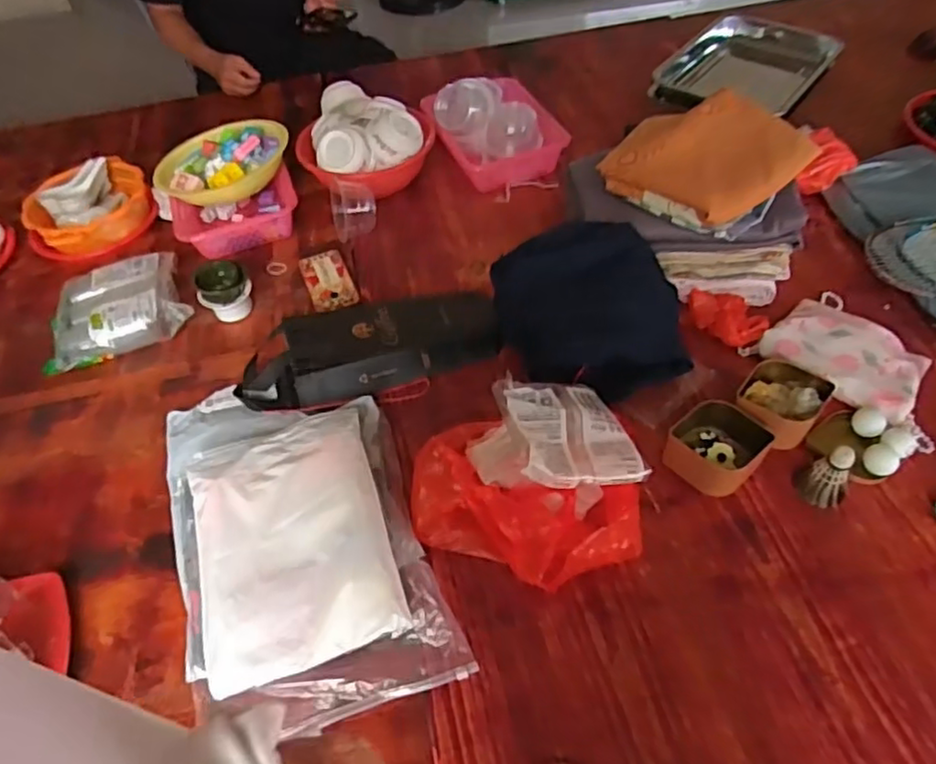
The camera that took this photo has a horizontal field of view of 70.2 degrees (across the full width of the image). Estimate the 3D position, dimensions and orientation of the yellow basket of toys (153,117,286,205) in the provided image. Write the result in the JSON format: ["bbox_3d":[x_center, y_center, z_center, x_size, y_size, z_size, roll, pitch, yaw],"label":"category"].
[{"bbox_3d":[-0.452,-0.411,1.234,0.246,0.061,0.183,-25,54,-15],"label":"yellow basket of toys"}]

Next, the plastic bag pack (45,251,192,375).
[{"bbox_3d":[-0.580,-0.127,1.095,0.229,0.057,0.179,-20,51,-11],"label":"plastic bag pack"}]

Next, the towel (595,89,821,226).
[{"bbox_3d":[0.353,-0.346,1.002,0.250,0.061,0.254,-36,57,-22],"label":"towel"}]

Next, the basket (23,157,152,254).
[{"bbox_3d":[-0.715,-0.325,1.266,0.220,0.075,0.205,-25,52,-15],"label":"basket"}]

